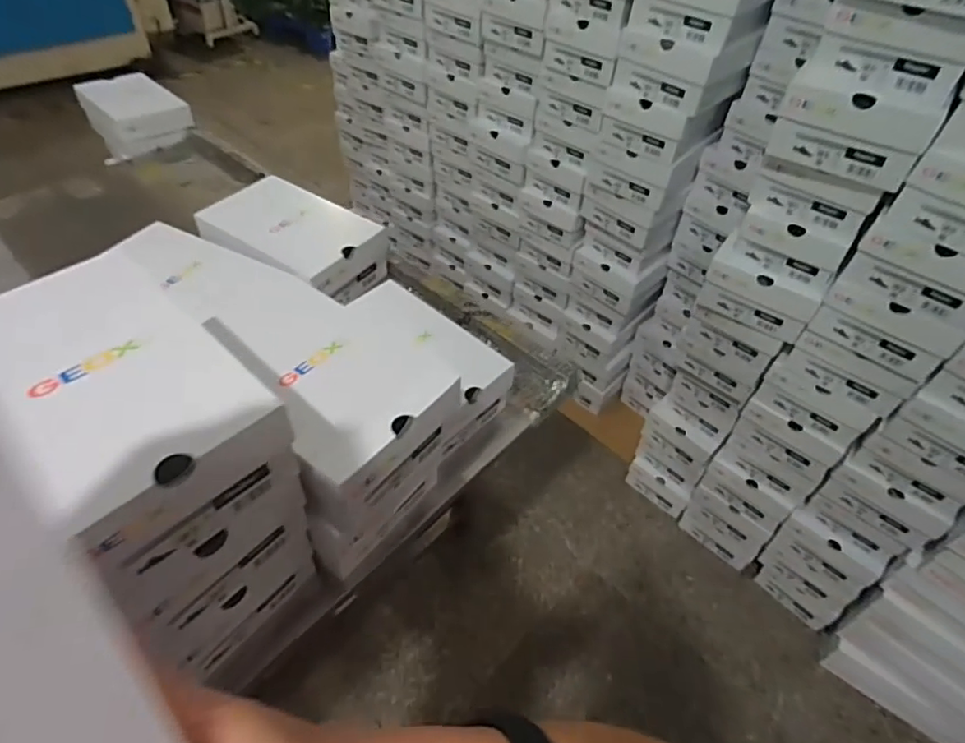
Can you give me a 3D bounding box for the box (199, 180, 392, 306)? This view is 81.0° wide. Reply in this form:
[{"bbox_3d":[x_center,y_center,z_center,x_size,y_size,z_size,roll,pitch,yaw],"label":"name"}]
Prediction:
[{"bbox_3d":[-0.343,-0.223,1.000,0.308,0.107,0.167,22,50,15],"label":"box"}]

